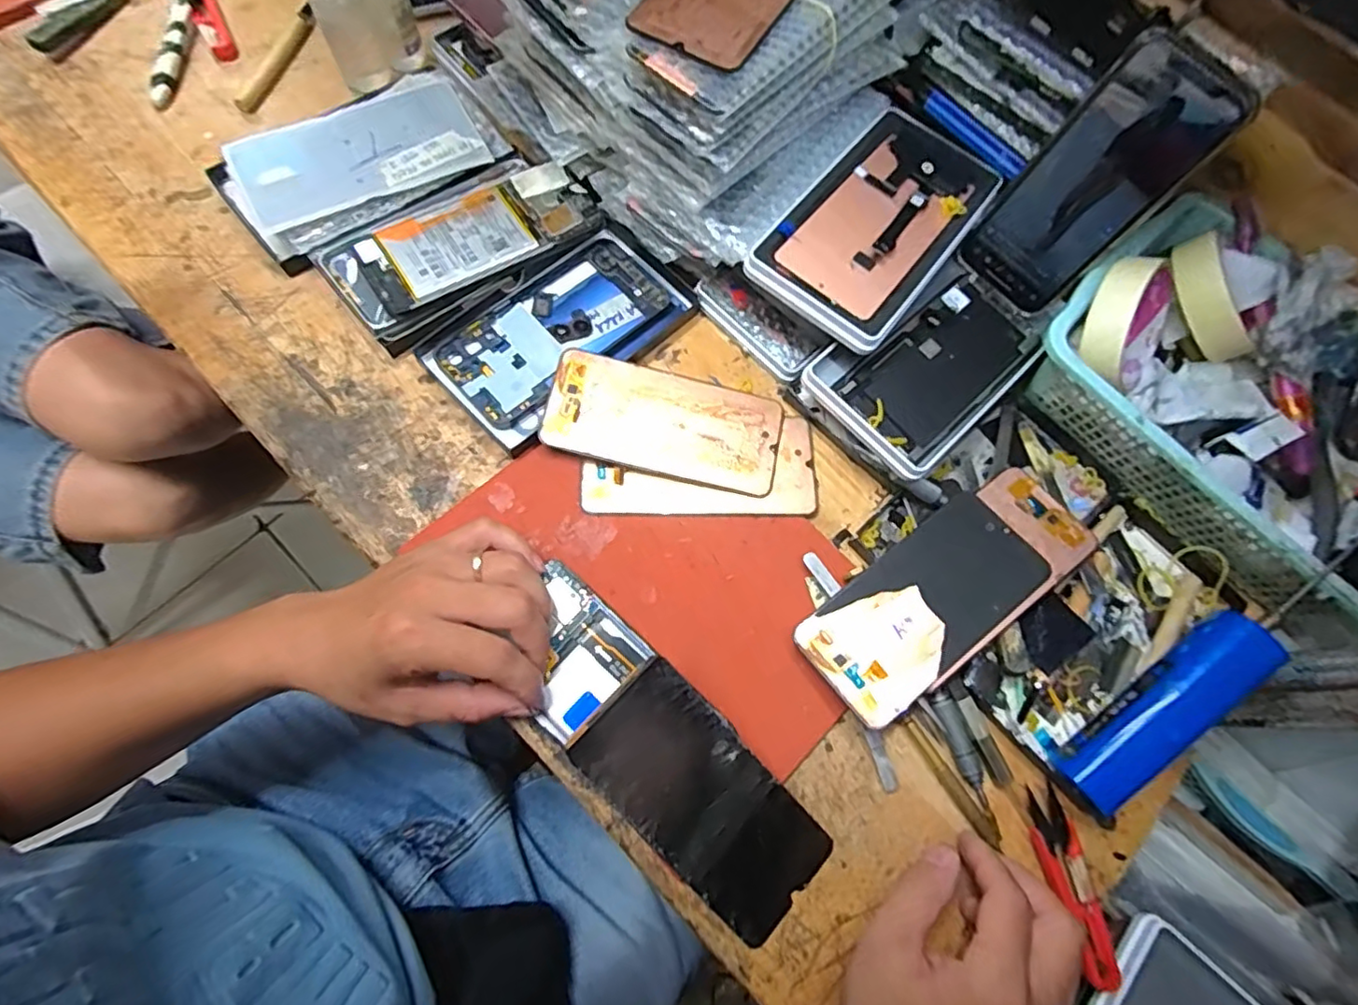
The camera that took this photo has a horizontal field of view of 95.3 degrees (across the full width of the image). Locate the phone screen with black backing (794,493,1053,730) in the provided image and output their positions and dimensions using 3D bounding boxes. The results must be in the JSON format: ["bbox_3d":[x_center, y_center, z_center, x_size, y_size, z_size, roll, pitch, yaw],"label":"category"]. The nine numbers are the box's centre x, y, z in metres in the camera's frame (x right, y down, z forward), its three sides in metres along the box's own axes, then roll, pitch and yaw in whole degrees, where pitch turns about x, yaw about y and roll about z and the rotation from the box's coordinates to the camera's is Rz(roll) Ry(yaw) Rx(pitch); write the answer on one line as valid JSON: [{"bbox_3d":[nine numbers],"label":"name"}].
[{"bbox_3d":[0.146,0.060,0.367,0.149,0.004,0.071,-36,71,-12],"label":"phone screen with black backing"}]

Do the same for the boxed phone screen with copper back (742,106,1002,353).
[{"bbox_3d":[0.134,-0.187,0.412,0.099,0.012,0.182,37,73,7],"label":"boxed phone screen with copper back"}]

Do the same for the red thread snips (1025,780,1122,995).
[{"bbox_3d":[0.219,0.212,0.342,0.029,0.020,0.098,-16,74,-10],"label":"red thread snips"}]

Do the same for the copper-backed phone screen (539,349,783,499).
[{"bbox_3d":[-0.009,-0.053,0.408,0.152,0.005,0.072,14,75,-4],"label":"copper-backed phone screen"}]

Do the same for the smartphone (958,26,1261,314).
[{"bbox_3d":[0.252,-0.193,0.382,0.073,0.149,0.007,44,46,8],"label":"smartphone"}]

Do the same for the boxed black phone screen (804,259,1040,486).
[{"bbox_3d":[0.170,-0.093,0.413,0.154,0.017,0.097,-39,79,-15],"label":"boxed black phone screen"}]

